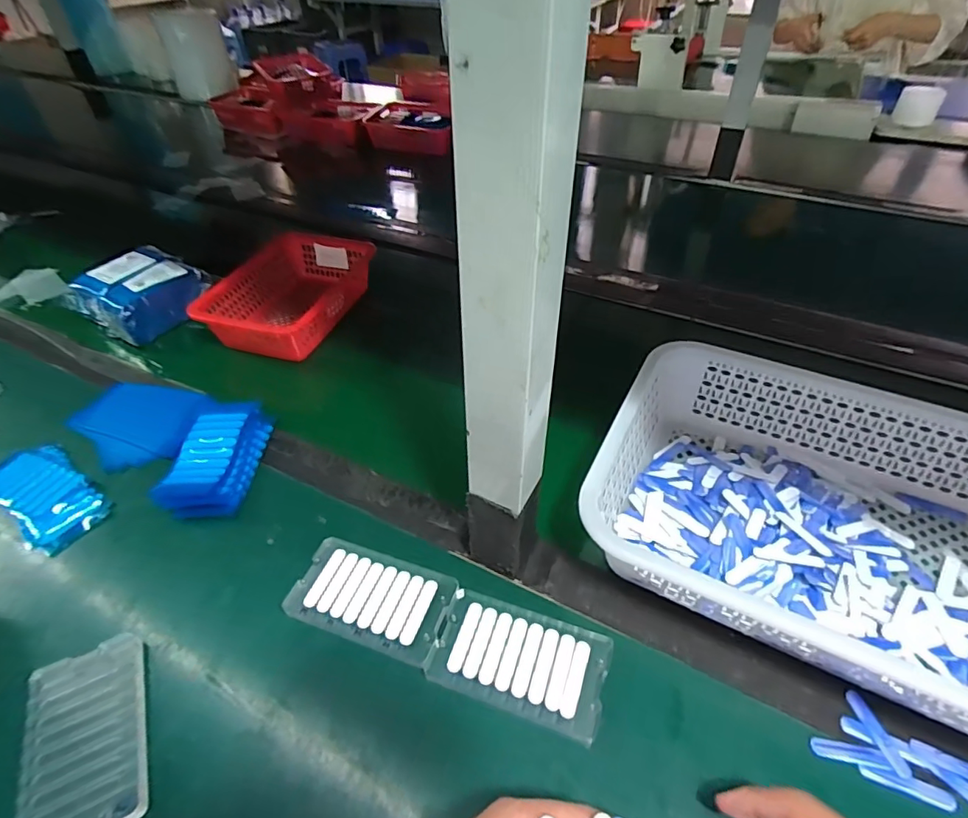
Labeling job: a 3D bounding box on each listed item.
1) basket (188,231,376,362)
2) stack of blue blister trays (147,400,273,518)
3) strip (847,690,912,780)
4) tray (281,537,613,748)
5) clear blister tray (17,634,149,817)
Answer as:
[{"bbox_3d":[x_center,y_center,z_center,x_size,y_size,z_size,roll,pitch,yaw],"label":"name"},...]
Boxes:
[{"bbox_3d":[-0.251,-0.147,0.704,0.156,0.074,0.226,16,47,18],"label":"basket"},{"bbox_3d":[-0.259,0.047,0.510,0.067,0.029,0.129,0,44,0],"label":"stack of blue blister trays"},{"bbox_3d":[0.257,0.211,0.341,0.009,0.004,0.051,-10,45,-10],"label":"strip"},{"bbox_3d":[-0.031,0.163,0.392,0.238,0.014,0.072,16,46,17],"label":"tray"},{"bbox_3d":[-0.260,0.216,0.343,0.065,0.017,0.120,-20,47,-19],"label":"clear blister tray"}]

